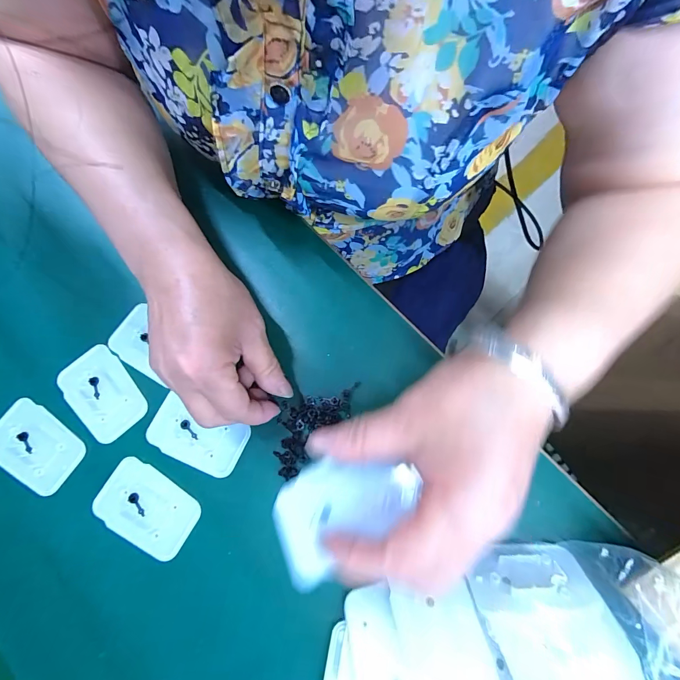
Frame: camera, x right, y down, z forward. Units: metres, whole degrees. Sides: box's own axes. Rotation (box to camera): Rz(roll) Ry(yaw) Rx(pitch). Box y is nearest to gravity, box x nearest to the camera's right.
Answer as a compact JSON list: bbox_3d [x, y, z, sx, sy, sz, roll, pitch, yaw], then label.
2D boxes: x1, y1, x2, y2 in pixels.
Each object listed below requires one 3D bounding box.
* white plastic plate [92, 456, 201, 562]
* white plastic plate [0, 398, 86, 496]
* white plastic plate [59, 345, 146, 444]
[{"bbox_3d":[-0.135,0.117,0.240,0.069,0.004,0.046,27,77,9],"label":"white plastic plate"},{"bbox_3d":[-0.223,0.077,0.250,0.068,0.004,0.044,31,78,10],"label":"white plastic plate"},{"bbox_3d":[-0.180,0.040,0.259,0.043,0.004,0.070,-38,77,-8],"label":"white plastic plate"}]

